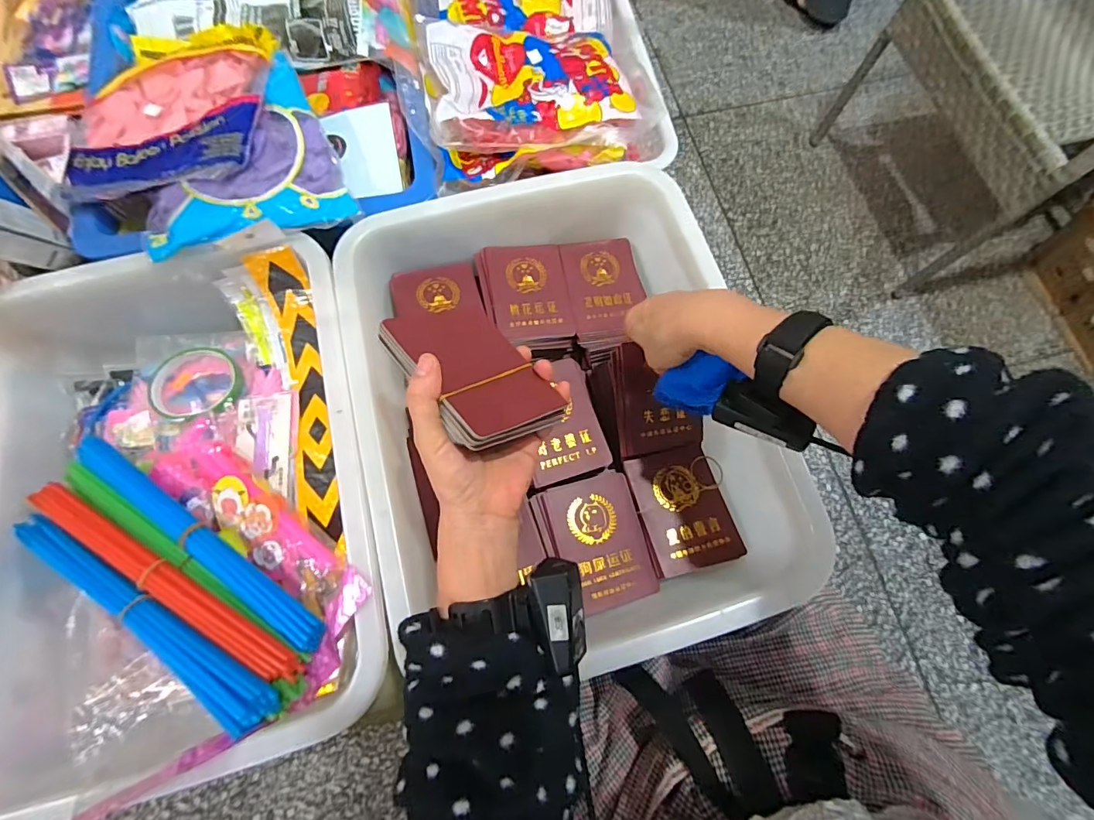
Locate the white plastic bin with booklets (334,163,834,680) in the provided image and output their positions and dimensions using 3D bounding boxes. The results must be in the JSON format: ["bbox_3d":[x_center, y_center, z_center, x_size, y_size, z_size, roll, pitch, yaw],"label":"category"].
[{"bbox_3d":[0.010,-0.010,0.469,0.353,0.102,0.444,-14,74,-5],"label":"white plastic bin with booklets"}]

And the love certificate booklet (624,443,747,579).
[{"bbox_3d":[0.138,0.098,0.484,0.087,0.006,0.119,-14,66,-3],"label":"love certificate booklet"}]

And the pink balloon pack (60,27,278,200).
[{"bbox_3d":[-0.388,-0.327,0.504,0.191,0.055,0.235,-3,74,-2],"label":"pink balloon pack"}]

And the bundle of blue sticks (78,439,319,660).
[{"bbox_3d":[-0.313,0.108,0.421,0.318,0.026,0.025,27,74,20],"label":"bundle of blue sticks"}]

